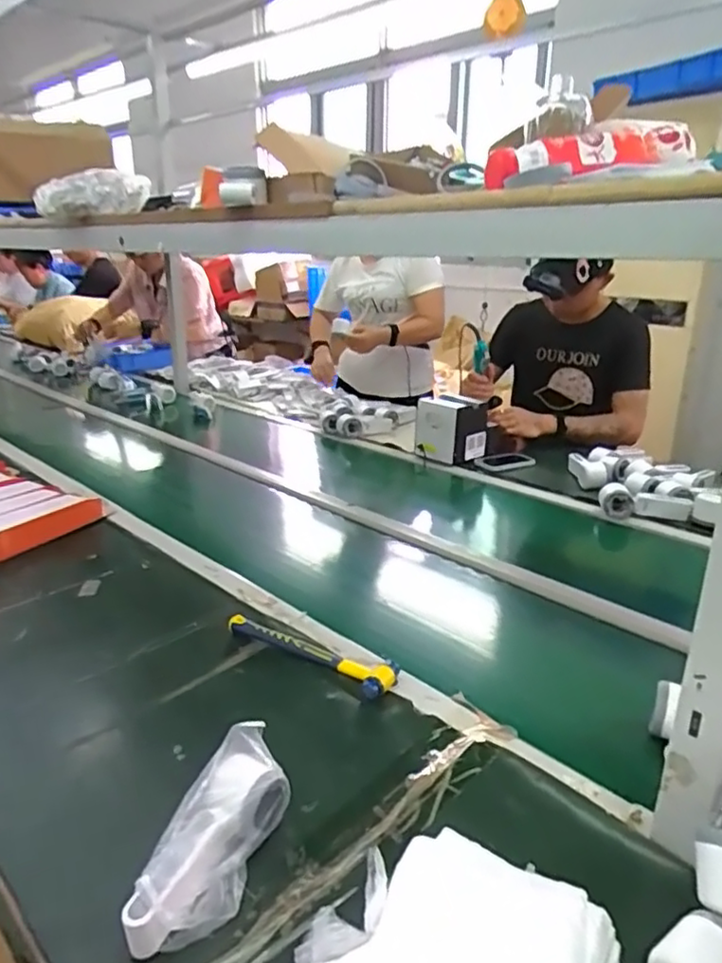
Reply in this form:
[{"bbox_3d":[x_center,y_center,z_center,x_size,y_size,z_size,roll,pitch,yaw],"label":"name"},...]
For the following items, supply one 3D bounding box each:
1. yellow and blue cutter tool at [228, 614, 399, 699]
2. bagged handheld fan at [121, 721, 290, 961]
[{"bbox_3d":[-0.071,0.214,0.804,0.241,0.022,0.051,12,24,29],"label":"yellow and blue cutter tool"},{"bbox_3d":[-0.121,0.292,0.521,0.057,0.091,0.164,8,22,20],"label":"bagged handheld fan"}]

